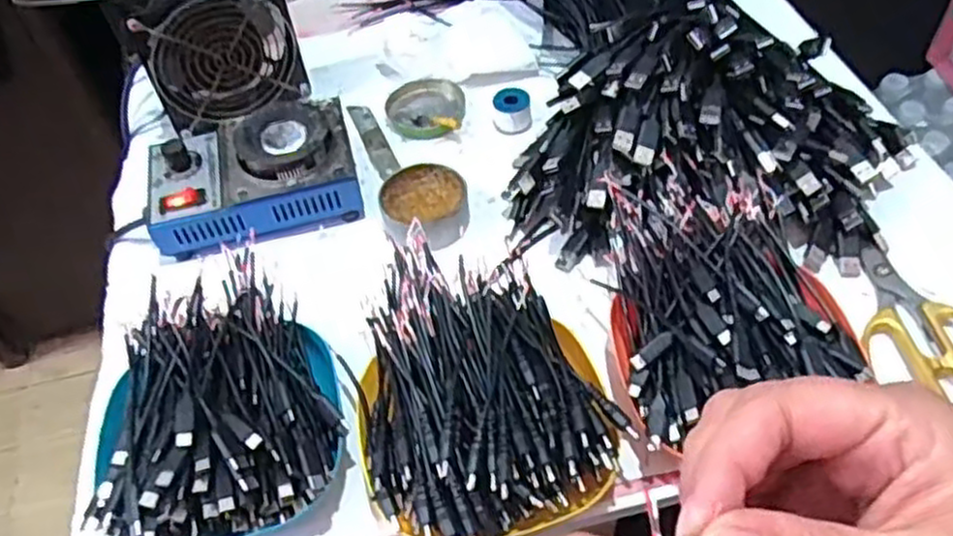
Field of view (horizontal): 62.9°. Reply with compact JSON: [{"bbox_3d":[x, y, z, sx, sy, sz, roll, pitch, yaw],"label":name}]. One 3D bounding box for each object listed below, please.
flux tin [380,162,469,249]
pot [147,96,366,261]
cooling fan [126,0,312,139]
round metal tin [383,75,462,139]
[{"bbox_3d":[-0.037,-0.044,0.573,0.062,0.024,0.069,-14,53,-5],"label":"flux tin"},{"bbox_3d":[-0.166,-0.068,0.580,0.150,0.062,0.103,-14,53,-5],"label":"pot"},{"bbox_3d":[-0.203,-0.172,0.627,0.114,0.101,0.040,-33,57,-18],"label":"cooling fan"},{"bbox_3d":[-0.045,-0.137,0.653,0.064,0.012,0.067,-3,53,4],"label":"round metal tin"}]

